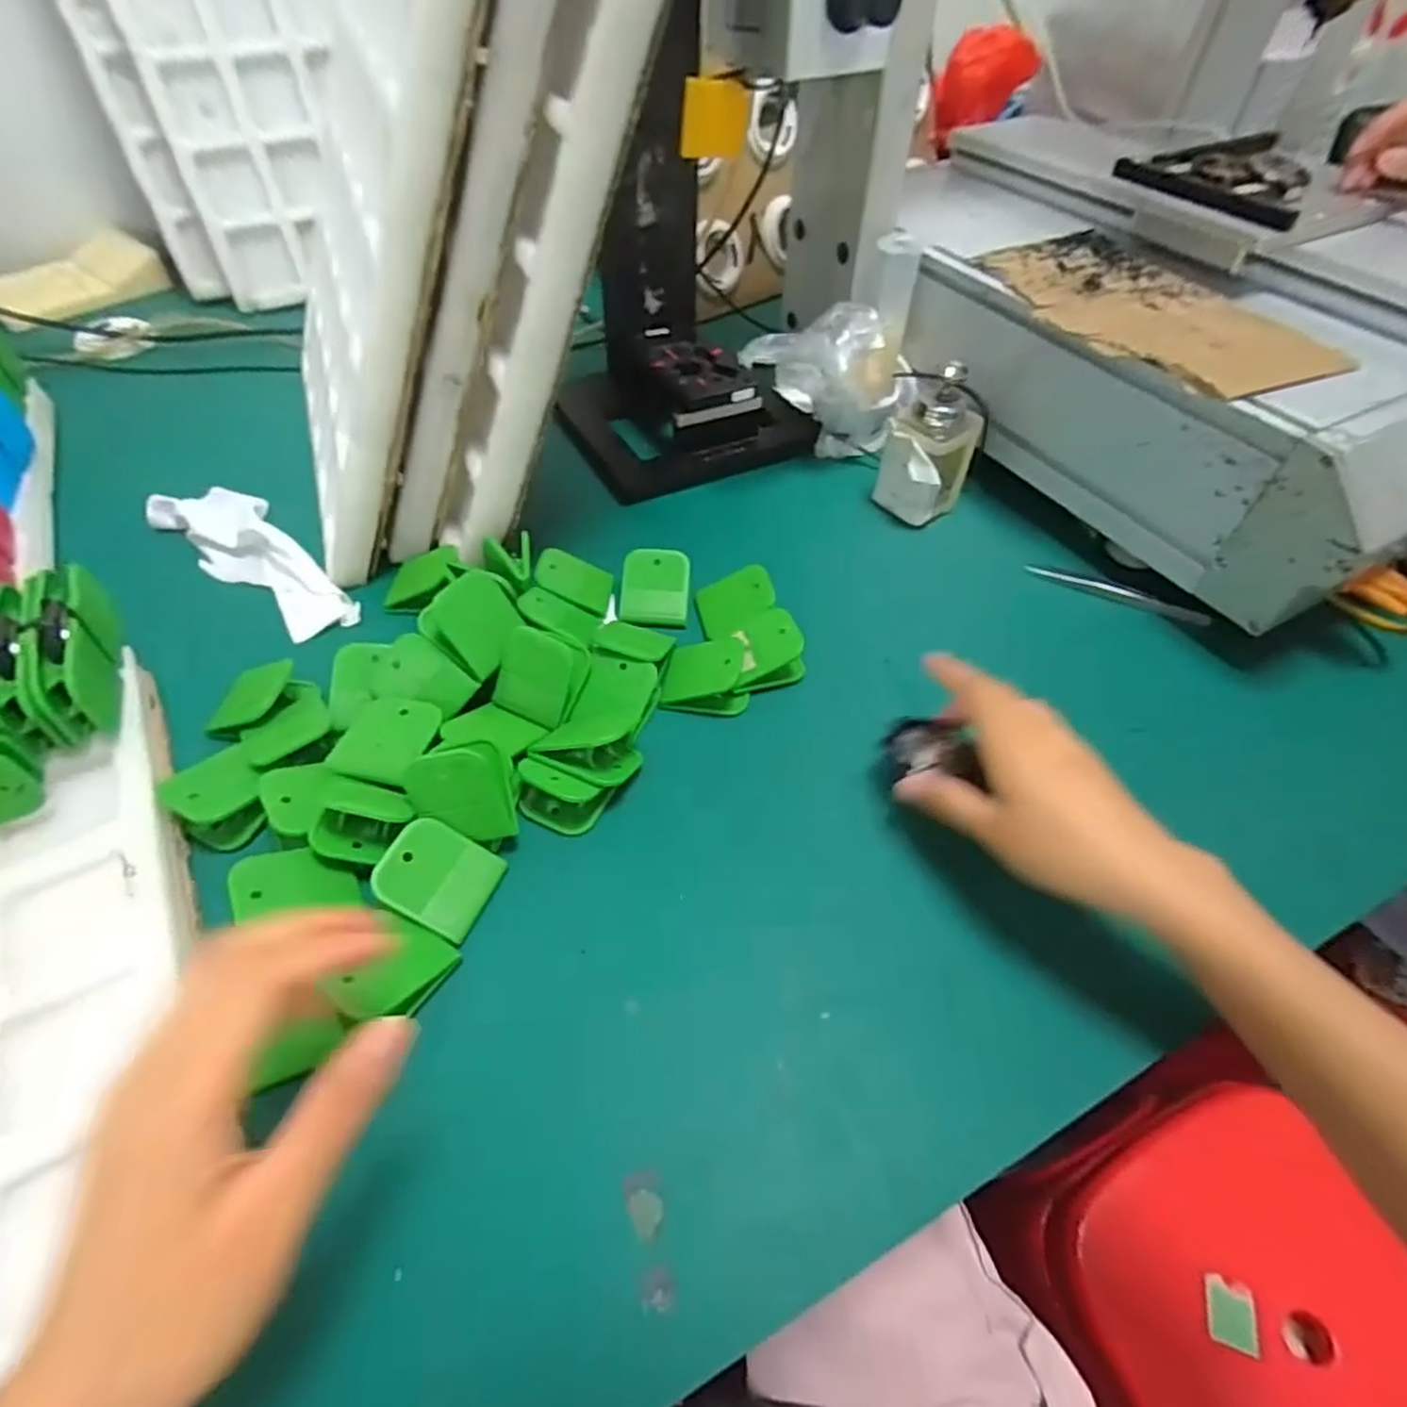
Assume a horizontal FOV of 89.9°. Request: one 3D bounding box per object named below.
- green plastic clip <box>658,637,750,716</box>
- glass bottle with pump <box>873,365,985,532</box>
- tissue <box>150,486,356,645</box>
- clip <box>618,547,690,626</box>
[{"bbox_3d":[0.003,-0.020,0.457,0.053,0.026,0.046,6,52,3],"label":"green plastic clip"},{"bbox_3d":[0.177,-0.202,0.553,0.054,0.108,0.054,-29,58,-22],"label":"glass bottle with pump"},{"bbox_3d":[-0.334,-0.110,0.519,0.201,0.027,0.063,38,60,25],"label":"tissue"},{"bbox_3d":[-0.035,-0.084,0.505,0.048,0.027,0.051,3,52,1],"label":"clip"}]

